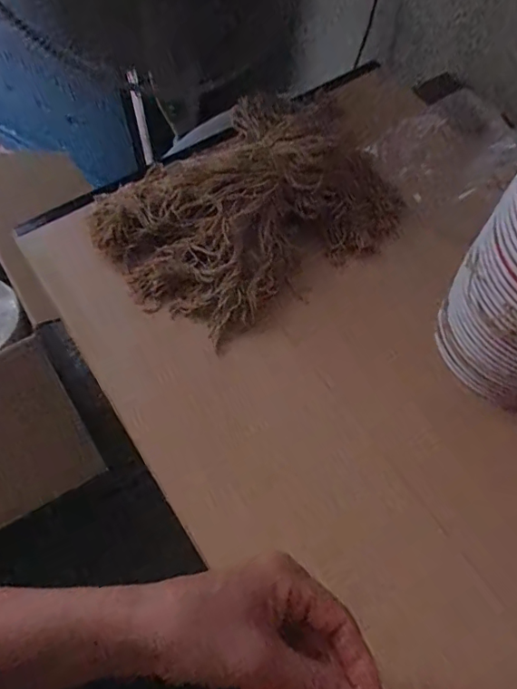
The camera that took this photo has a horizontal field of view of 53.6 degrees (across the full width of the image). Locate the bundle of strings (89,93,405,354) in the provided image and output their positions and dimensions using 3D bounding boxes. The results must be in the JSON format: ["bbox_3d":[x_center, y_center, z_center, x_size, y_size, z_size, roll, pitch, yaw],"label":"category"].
[{"bbox_3d":[-0.021,-0.170,0.607,0.323,0.089,0.258,-31,65,-17],"label":"bundle of strings"}]

